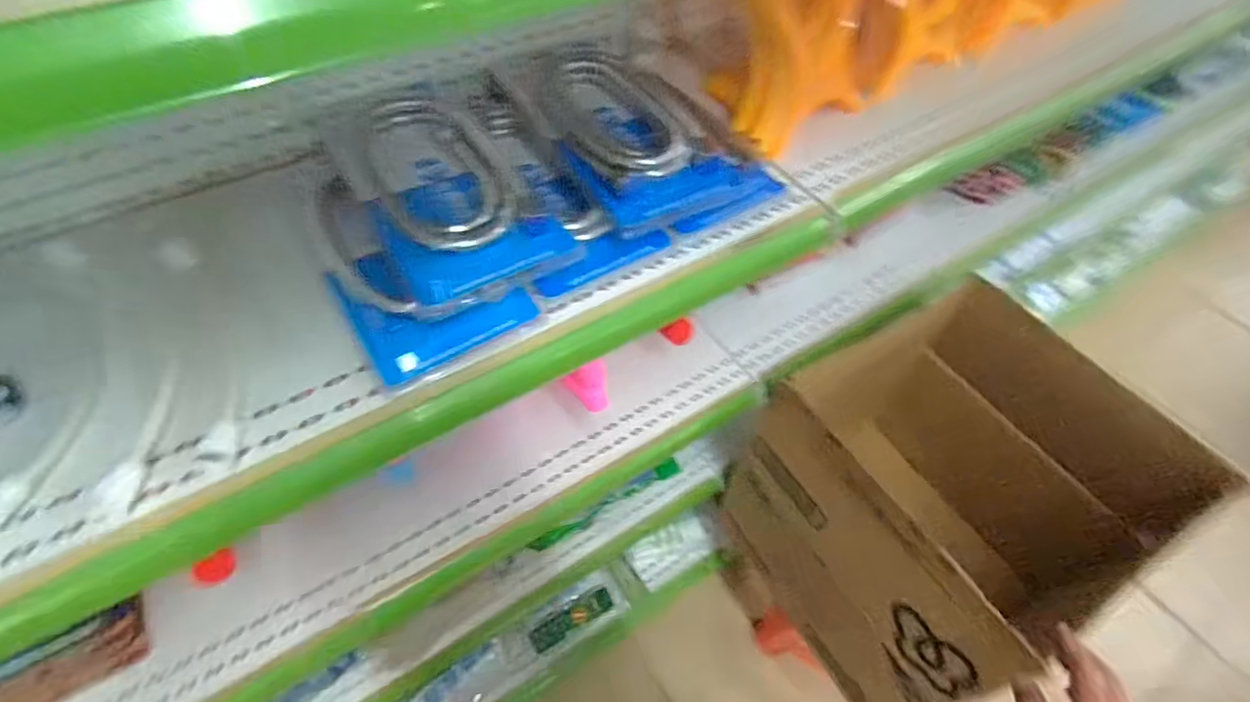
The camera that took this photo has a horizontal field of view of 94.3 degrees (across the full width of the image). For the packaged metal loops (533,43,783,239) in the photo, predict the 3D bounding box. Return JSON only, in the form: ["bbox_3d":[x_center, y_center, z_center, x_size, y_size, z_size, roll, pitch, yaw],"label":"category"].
[{"bbox_3d":[0.014,-0.225,0.578,0.182,0.050,0.236,-26,59,-20],"label":"packaged metal loops"}]

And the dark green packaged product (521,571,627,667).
[{"bbox_3d":[-0.123,0.625,1.369,0.260,0.022,0.124,-23,101,-26],"label":"dark green packaged product"}]

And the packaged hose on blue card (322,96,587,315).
[{"bbox_3d":[-0.162,-0.151,0.512,0.137,0.034,0.257,-24,59,-19],"label":"packaged hose on blue card"}]

